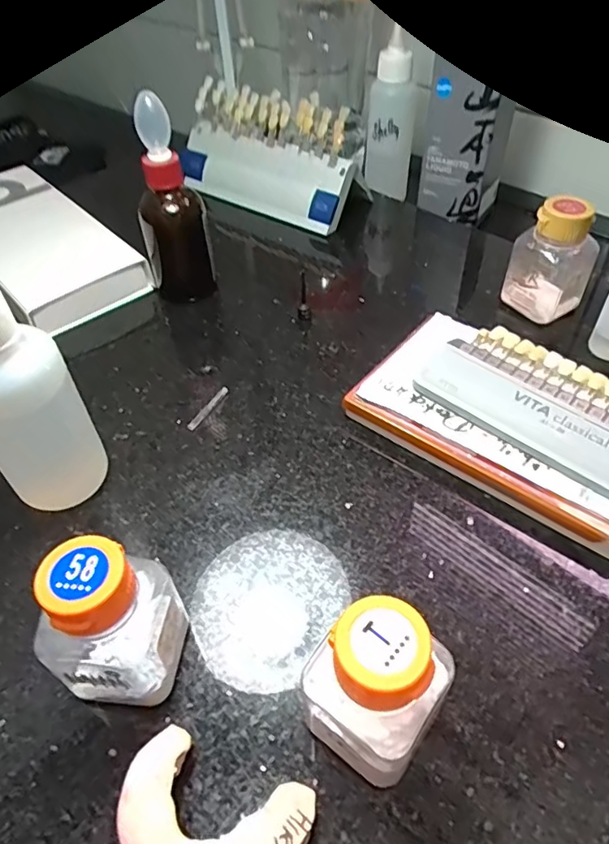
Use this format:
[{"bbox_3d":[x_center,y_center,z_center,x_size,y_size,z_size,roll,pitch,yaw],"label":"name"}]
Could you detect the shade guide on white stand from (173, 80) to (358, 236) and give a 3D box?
[{"bbox_3d":[-0.034,-0.226,0.478,0.165,0.074,0.063,28,55,25],"label":"shade guide on white stand"}]

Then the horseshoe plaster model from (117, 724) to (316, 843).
[{"bbox_3d":[-0.031,0.134,0.186,0.062,0.025,0.044,15,50,16],"label":"horseshoe plaster model"}]

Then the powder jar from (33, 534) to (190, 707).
[{"bbox_3d":[-0.071,0.076,0.209,0.043,0.073,0.037,-5,48,-2],"label":"powder jar"}]

